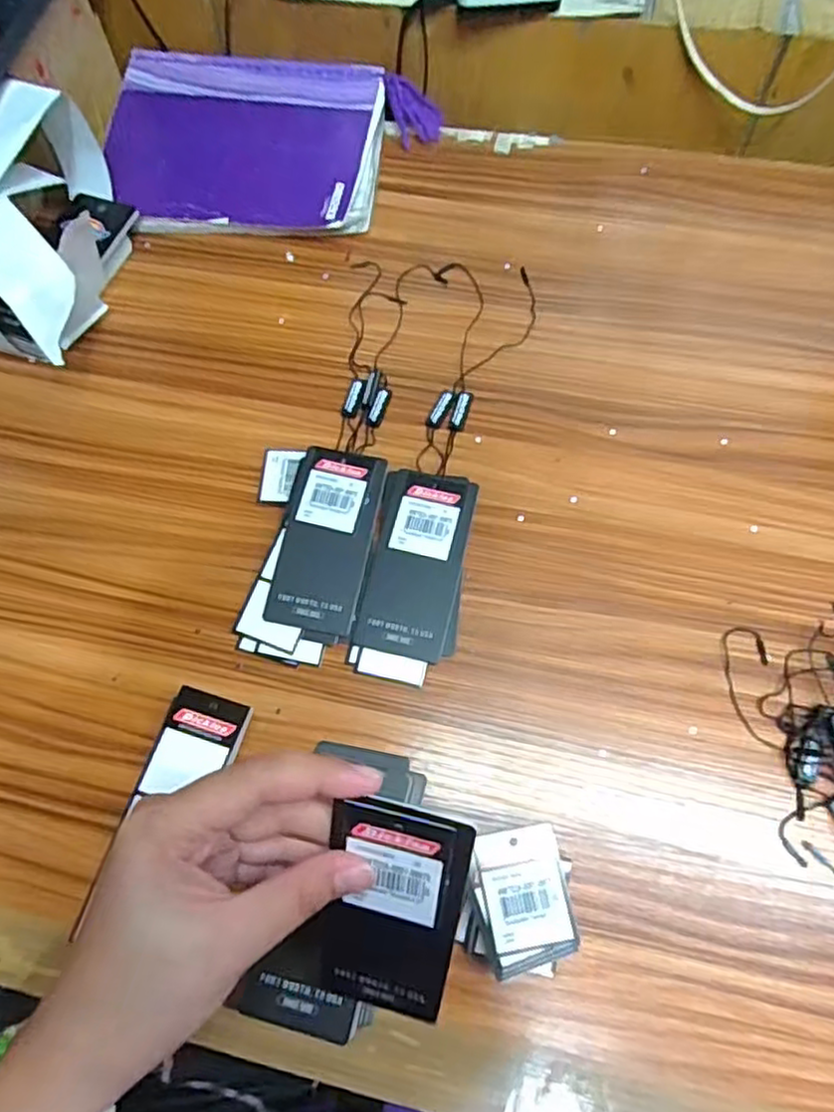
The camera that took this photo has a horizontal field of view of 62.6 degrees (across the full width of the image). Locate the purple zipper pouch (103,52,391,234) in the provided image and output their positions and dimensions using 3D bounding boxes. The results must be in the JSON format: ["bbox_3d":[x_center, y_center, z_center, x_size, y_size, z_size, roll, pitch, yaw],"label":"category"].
[{"bbox_3d":[-0.127,-0.307,0.510,0.197,0.030,0.156,5,68,5],"label":"purple zipper pouch"}]

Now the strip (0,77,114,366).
[{"bbox_3d":[-0.239,-0.203,0.439,0.087,0.100,0.167,9,68,7],"label":"strip"}]

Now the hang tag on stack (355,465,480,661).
[{"bbox_3d":[0.000,0.003,0.388,0.048,0.008,0.108,12,69,8],"label":"hang tag on stack"}]

